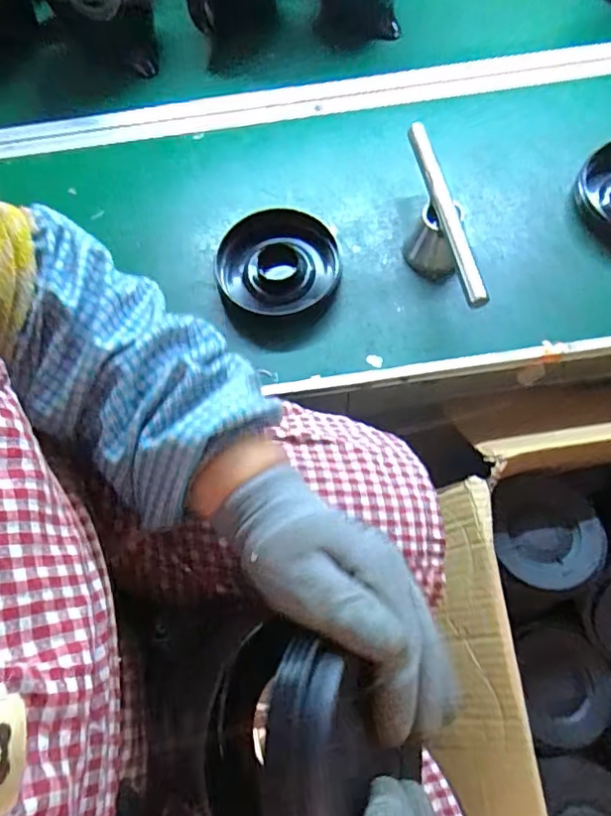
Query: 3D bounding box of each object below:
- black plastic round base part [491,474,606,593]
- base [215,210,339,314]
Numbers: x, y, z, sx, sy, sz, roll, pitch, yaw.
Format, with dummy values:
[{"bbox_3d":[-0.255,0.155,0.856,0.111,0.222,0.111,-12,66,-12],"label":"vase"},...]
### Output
[{"bbox_3d":[0.235,0.120,0.553,0.107,0.026,0.100,-1,68,2],"label":"black plastic round base part"},{"bbox_3d":[-0.026,-0.136,0.558,0.116,0.031,0.112,-10,68,-1],"label":"base"}]

